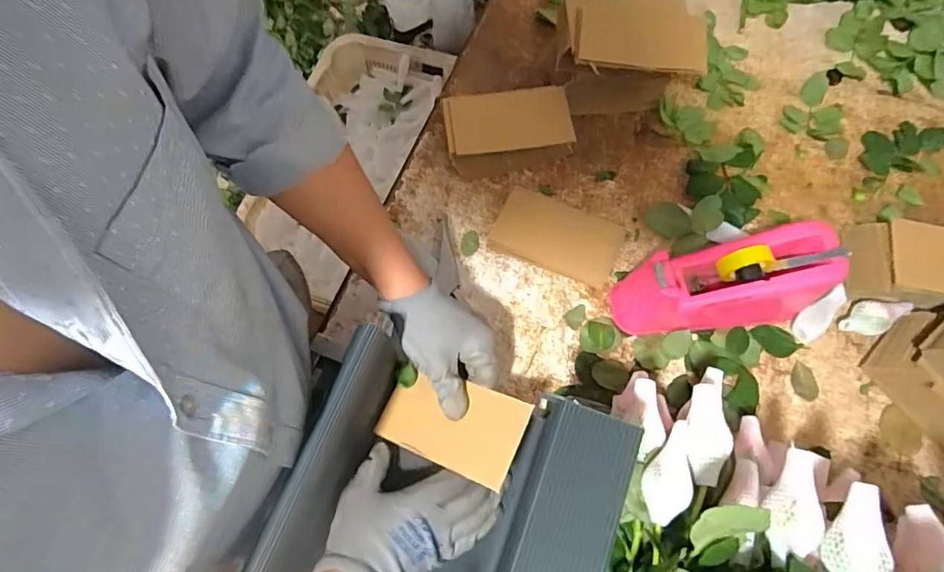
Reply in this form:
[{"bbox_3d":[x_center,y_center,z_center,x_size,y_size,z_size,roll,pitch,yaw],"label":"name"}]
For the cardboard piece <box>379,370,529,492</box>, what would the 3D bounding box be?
[{"bbox_3d":[-0.019,0.126,0.490,0.131,0.010,0.078,16,69,26],"label":"cardboard piece"}]

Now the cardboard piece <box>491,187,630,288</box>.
[{"bbox_3d":[0.100,-0.059,0.623,0.144,0.009,0.089,20,73,9],"label":"cardboard piece"}]

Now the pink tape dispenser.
[{"bbox_3d":[0.260,-0.001,0.542,0.206,0.102,0.071,-8,71,-1],"label":"pink tape dispenser"}]

